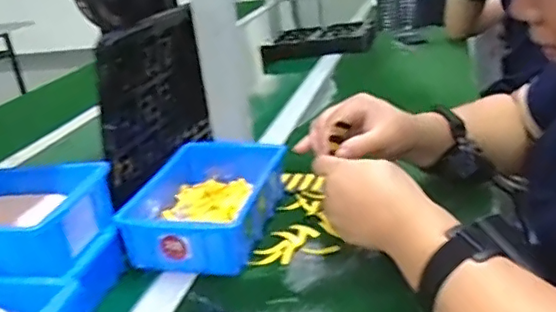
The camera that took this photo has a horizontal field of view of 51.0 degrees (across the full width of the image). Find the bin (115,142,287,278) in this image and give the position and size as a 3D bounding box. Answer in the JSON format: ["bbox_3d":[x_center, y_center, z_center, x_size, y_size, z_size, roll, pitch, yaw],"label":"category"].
[{"bbox_3d":[-0.076,0.049,0.666,0.131,0.055,0.206,-1,22,15],"label":"bin"}]

